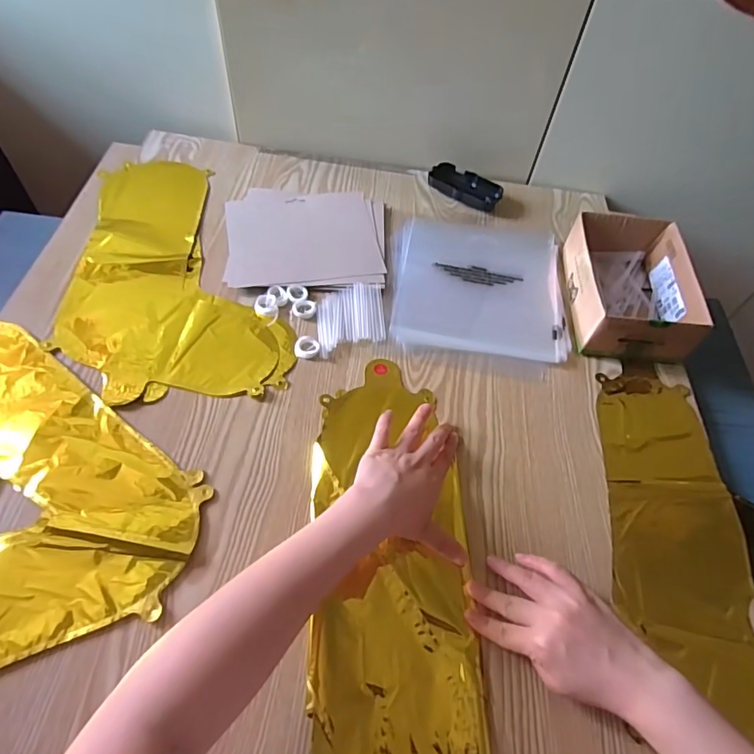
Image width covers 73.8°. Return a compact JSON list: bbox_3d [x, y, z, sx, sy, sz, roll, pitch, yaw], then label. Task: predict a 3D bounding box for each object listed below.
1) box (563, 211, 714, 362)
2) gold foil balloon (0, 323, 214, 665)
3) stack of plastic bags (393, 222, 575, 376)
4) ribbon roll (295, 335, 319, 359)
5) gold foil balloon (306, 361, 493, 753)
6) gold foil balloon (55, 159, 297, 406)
[{"bbox_3d":[0.305,-0.110,0.613,0.125,0.065,0.180,8,56,1],"label":"box"},{"bbox_3d":[-0.352,0.081,0.456,0.326,0.015,0.348,-16,59,-15],"label":"gold foil balloon"},{"bbox_3d":[0.130,-0.115,0.639,0.212,0.010,0.239,7,56,0],"label":"stack of plastic bags"},{"bbox_3d":[-0.079,-0.034,0.563,0.028,0.009,0.026,2,56,-3],"label":"ribbon roll"},{"bbox_3d":[0.015,0.171,0.445,0.143,0.011,0.429,-2,55,-6],"label":"gold foil balloon"},{"bbox_3d":[-0.257,-0.139,0.623,0.232,0.008,0.408,-12,58,-13],"label":"gold foil balloon"}]

